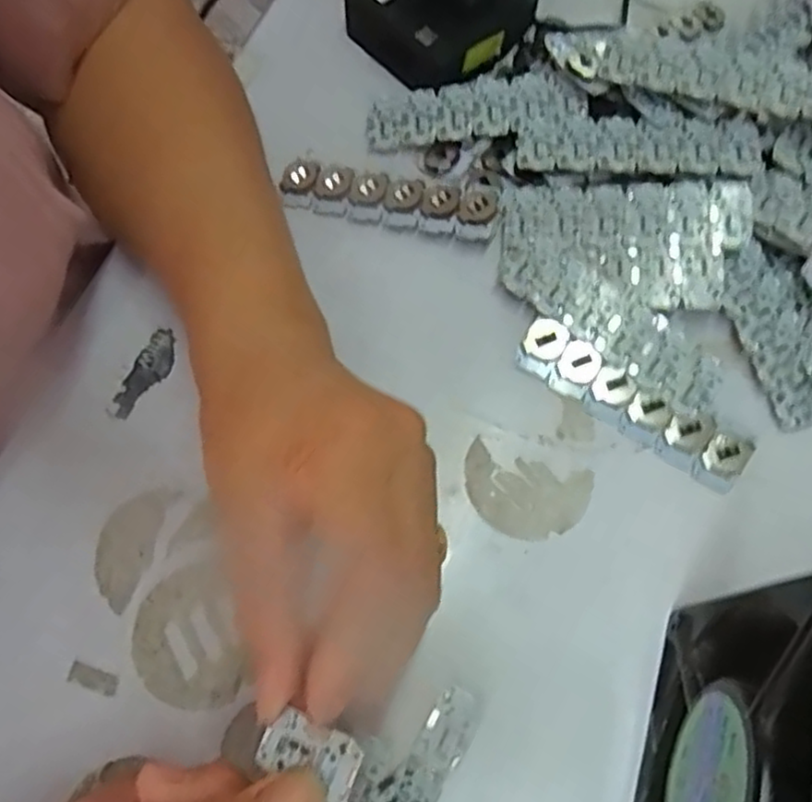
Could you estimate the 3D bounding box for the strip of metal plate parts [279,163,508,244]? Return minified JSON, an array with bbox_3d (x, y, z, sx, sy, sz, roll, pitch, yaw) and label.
[{"bbox_3d":[-0.009,-0.098,0.357,0.107,0.006,0.026,12,82,11],"label":"strip of metal plate parts"}]

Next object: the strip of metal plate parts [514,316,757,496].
[{"bbox_3d":[0.098,0.001,0.322,0.107,0.004,0.025,34,94,11],"label":"strip of metal plate parts"}]

